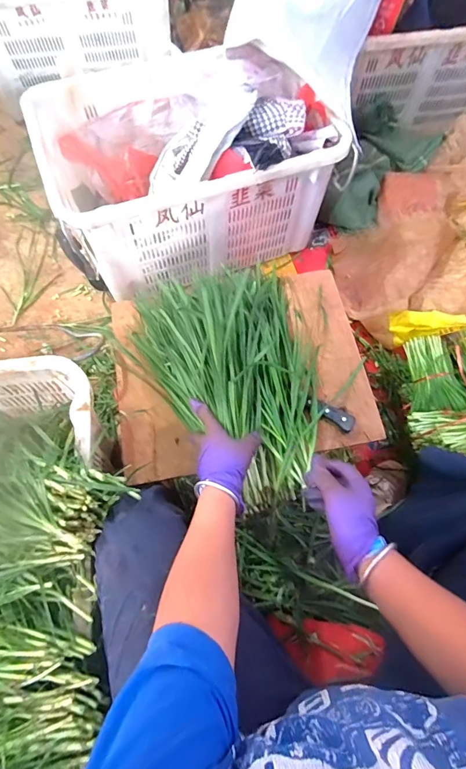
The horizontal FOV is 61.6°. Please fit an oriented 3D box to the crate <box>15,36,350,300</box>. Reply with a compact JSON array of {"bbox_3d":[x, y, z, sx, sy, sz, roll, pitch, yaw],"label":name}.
[{"bbox_3d":[-0.120,-0.568,1.009,0.658,0.316,0.476,-19,69,-9],"label":"crate"}]

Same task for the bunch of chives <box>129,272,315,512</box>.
[{"bbox_3d":[0.008,-0.013,0.667,0.304,0.106,0.406,-18,69,-9],"label":"bunch of chives"}]

